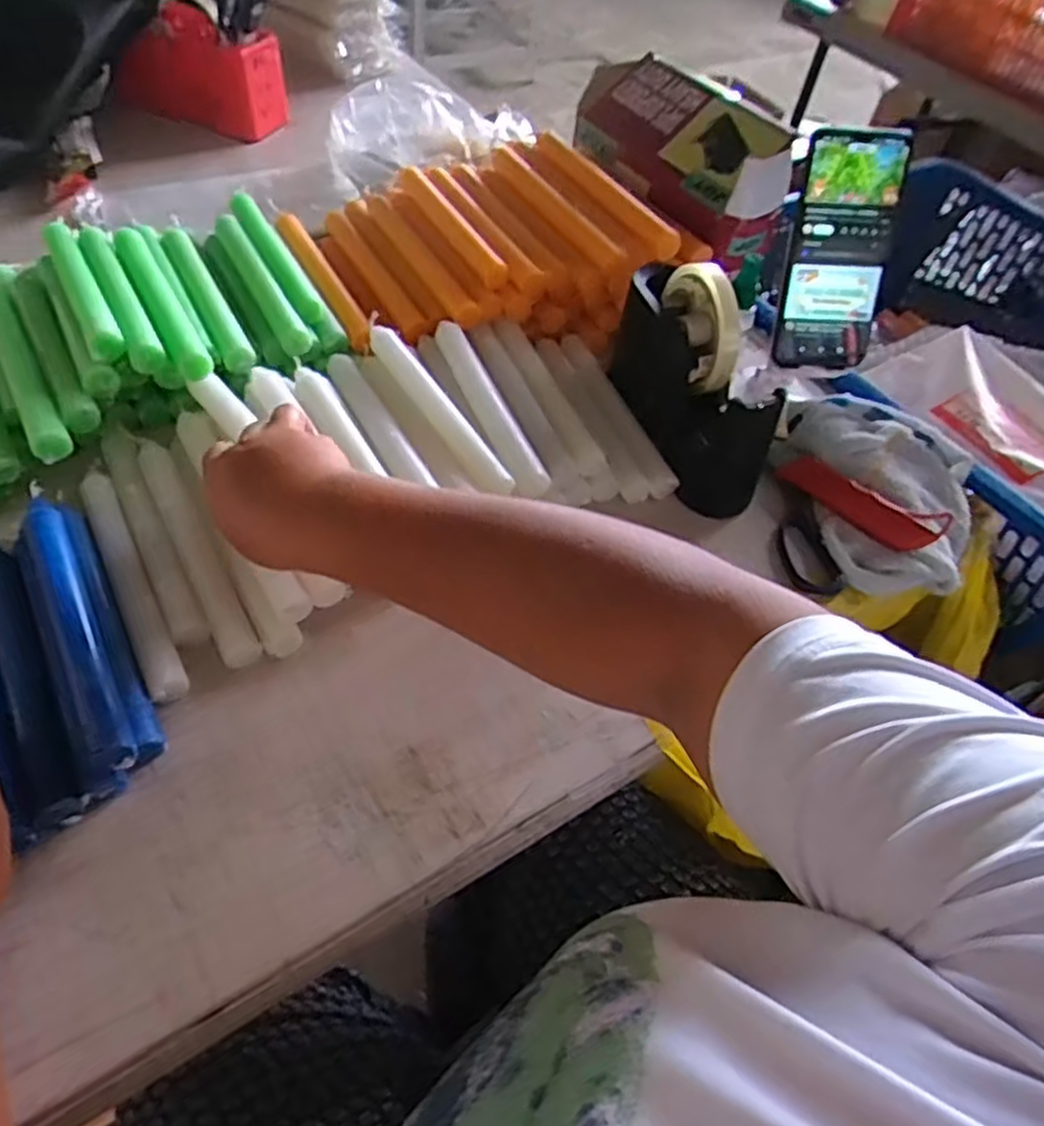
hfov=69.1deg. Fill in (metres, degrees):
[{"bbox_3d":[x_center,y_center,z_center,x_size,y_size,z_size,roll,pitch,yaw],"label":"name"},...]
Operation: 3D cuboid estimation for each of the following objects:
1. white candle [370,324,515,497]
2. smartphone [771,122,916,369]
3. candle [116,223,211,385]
[{"bbox_3d":[-0.066,-0.116,0.555,0.020,0.028,0.202,-22,57,-21],"label":"white candle"},{"bbox_3d":[0.237,-0.230,0.568,0.070,0.163,0.017,3,27,5],"label":"smartphone"},{"bbox_3d":[-0.282,-0.207,0.587,0.025,0.022,0.212,-23,57,-22],"label":"candle"}]

